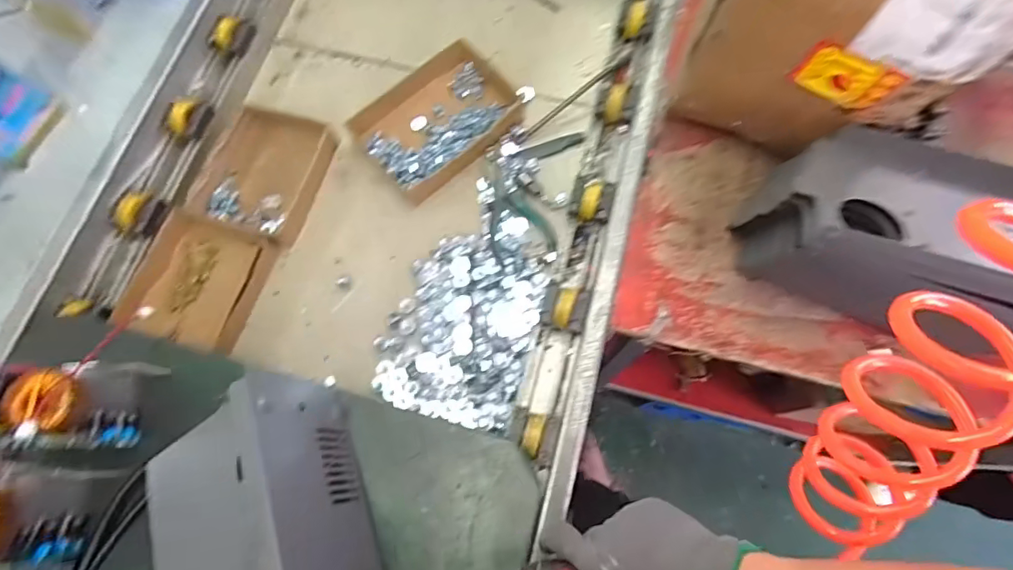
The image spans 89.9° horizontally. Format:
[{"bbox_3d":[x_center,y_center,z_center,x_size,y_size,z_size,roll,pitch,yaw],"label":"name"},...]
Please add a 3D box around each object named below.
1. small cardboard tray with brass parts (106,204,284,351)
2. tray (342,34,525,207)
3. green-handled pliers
[{"bbox_3d":[-0.383,-0.006,0.634,0.146,0.051,0.155,14,74,5],"label":"small cardboard tray with brass parts"},{"bbox_3d":[-0.094,-0.223,0.699,0.212,0.038,0.151,-42,77,-11],"label":"tray"},{"bbox_3d":[0.012,-0.111,0.663,0.080,0.018,0.161,-10,73,-3],"label":"green-handled pliers"}]

